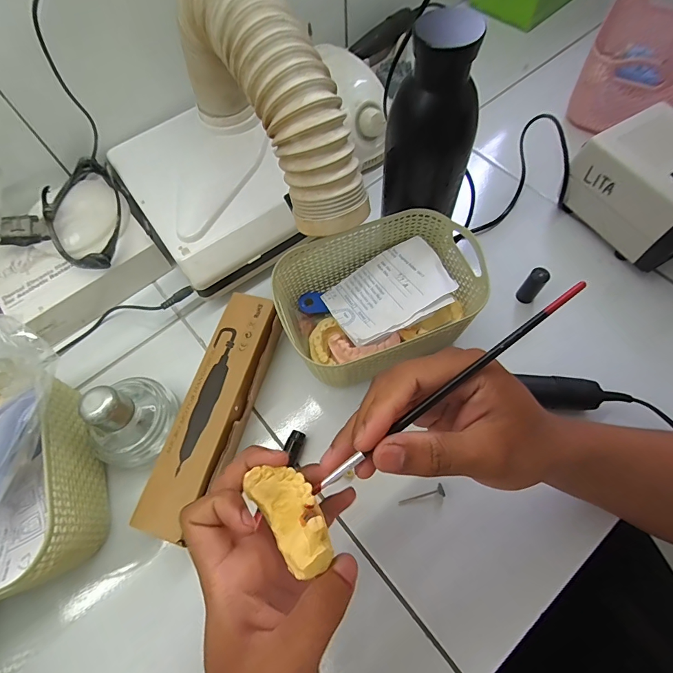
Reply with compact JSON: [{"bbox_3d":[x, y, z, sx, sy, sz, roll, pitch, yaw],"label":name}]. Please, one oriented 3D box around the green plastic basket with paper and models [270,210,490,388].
[{"bbox_3d":[0.040,-0.031,0.354,0.170,0.073,0.129,-23,66,-7],"label":"green plastic basket with paper and models"}]

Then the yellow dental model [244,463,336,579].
[{"bbox_3d":[-0.025,0.103,0.224,0.030,0.017,0.063,-36,57,-13],"label":"yellow dental model"}]

